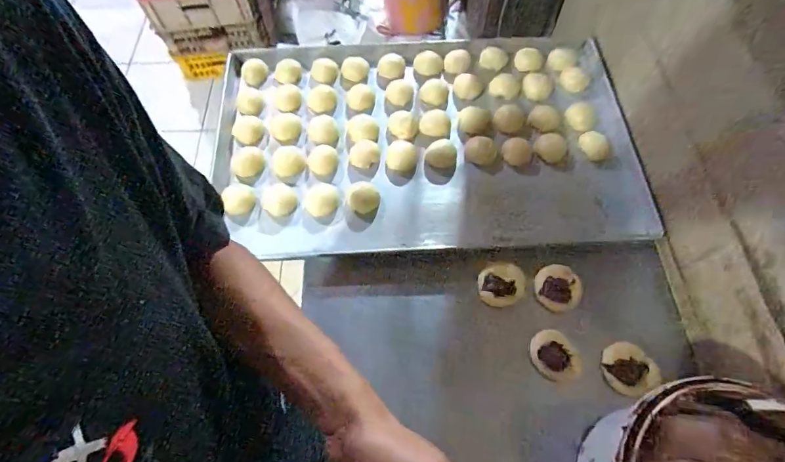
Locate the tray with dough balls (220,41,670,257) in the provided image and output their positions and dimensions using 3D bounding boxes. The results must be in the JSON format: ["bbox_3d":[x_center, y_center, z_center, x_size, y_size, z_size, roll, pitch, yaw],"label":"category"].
[{"bbox_3d":[0.049,-0.170,0.758,0.713,0.040,0.464,-4,63,-1],"label":"tray with dough balls"}]

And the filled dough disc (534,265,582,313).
[{"bbox_3d":[0.248,0.085,0.633,0.068,0.008,0.067,0,63,0],"label":"filled dough disc"}]

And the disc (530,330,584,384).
[{"bbox_3d":[0.227,0.174,0.584,0.057,0.020,0.073,-31,67,-14],"label":"disc"}]

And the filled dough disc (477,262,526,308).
[{"bbox_3d":[0.164,0.080,0.640,0.068,0.016,0.065,0,63,0],"label":"filled dough disc"}]

